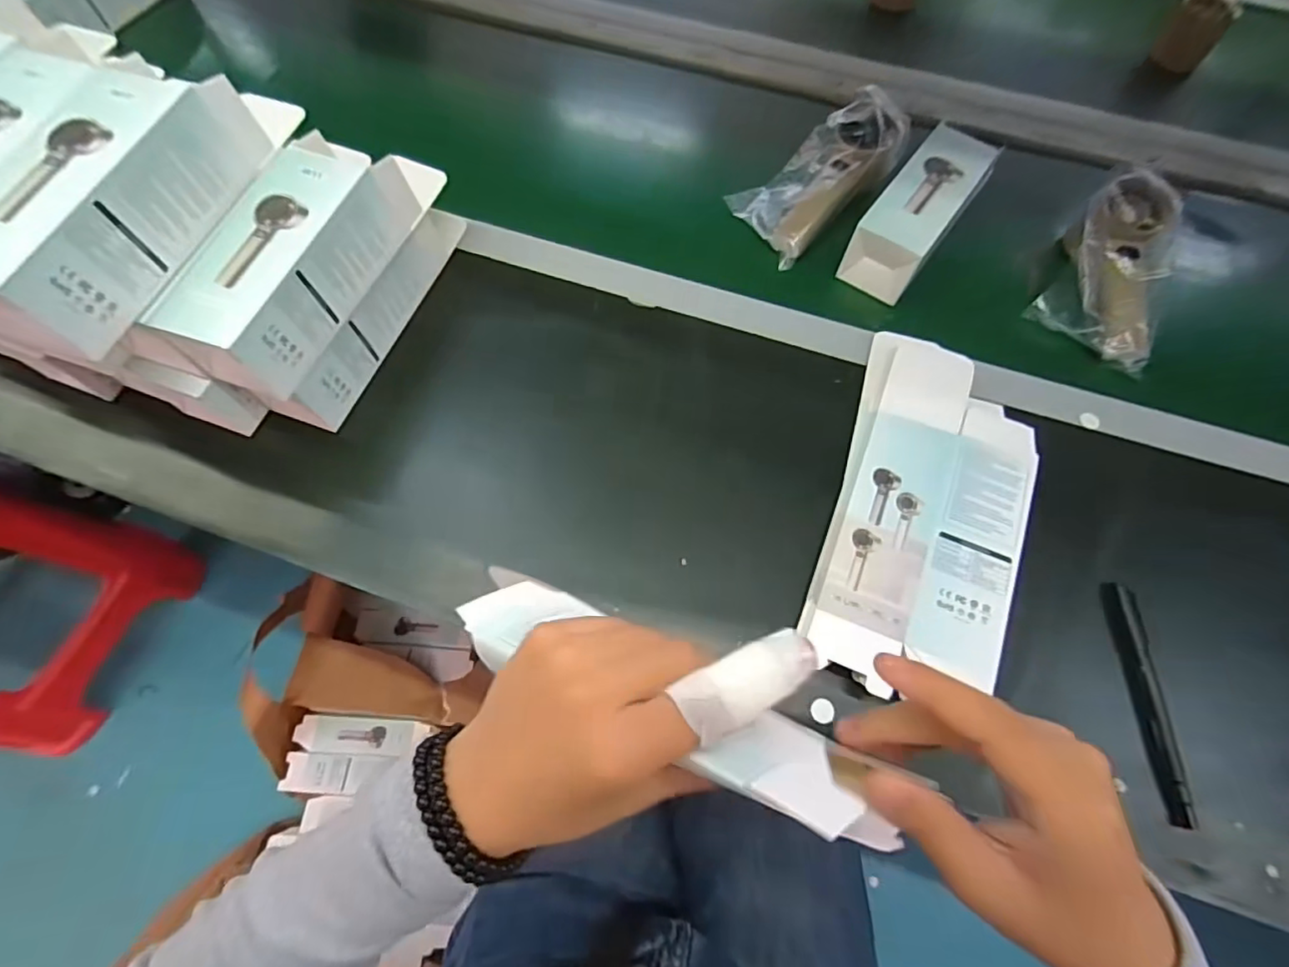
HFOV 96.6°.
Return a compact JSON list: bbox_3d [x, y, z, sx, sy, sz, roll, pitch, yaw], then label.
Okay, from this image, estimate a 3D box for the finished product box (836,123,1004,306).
[{"bbox_3d":[0.250,-0.245,0.520,0.063,0.056,0.167,34,69,15],"label":"finished product box"}]

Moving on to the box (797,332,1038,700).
[{"bbox_3d":[0.205,0.012,0.410,0.124,0.020,0.268,19,65,9],"label":"box"}]

